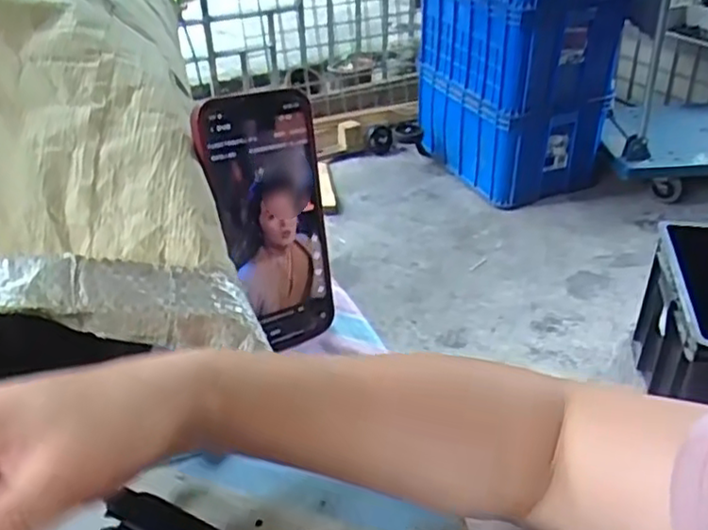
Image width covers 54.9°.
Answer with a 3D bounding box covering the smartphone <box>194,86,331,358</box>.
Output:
[{"bbox_3d":[-0.052,-0.024,0.420,0.075,0.159,0.010,-17,21,-32],"label":"smartphone"}]

